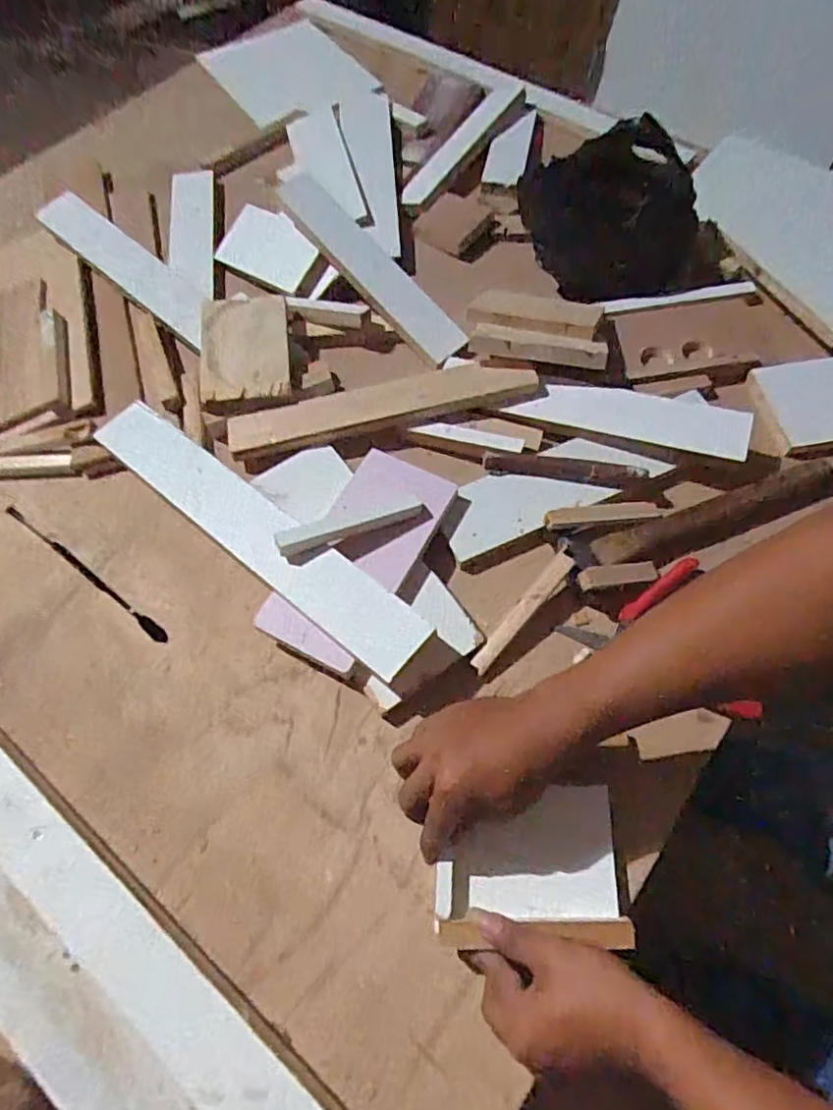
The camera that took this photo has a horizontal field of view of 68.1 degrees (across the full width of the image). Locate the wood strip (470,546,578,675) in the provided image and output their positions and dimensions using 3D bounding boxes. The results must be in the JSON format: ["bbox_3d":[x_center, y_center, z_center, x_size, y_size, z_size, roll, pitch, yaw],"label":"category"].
[{"bbox_3d":[0.101,0.053,0.580,0.017,0.023,0.138,38,76,14],"label":"wood strip"}]

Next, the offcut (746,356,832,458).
[{"bbox_3d":[0.453,-0.165,0.679,0.139,0.021,0.111,-12,64,-4],"label":"offcut"}]

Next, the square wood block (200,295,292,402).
[{"bbox_3d":[-0.197,-0.240,0.701,0.097,0.020,0.152,-8,64,-3],"label":"square wood block"}]

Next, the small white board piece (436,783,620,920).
[{"bbox_3d":[0.086,0.232,0.487,0.137,0.009,0.093,1,64,0],"label":"small white board piece"}]

